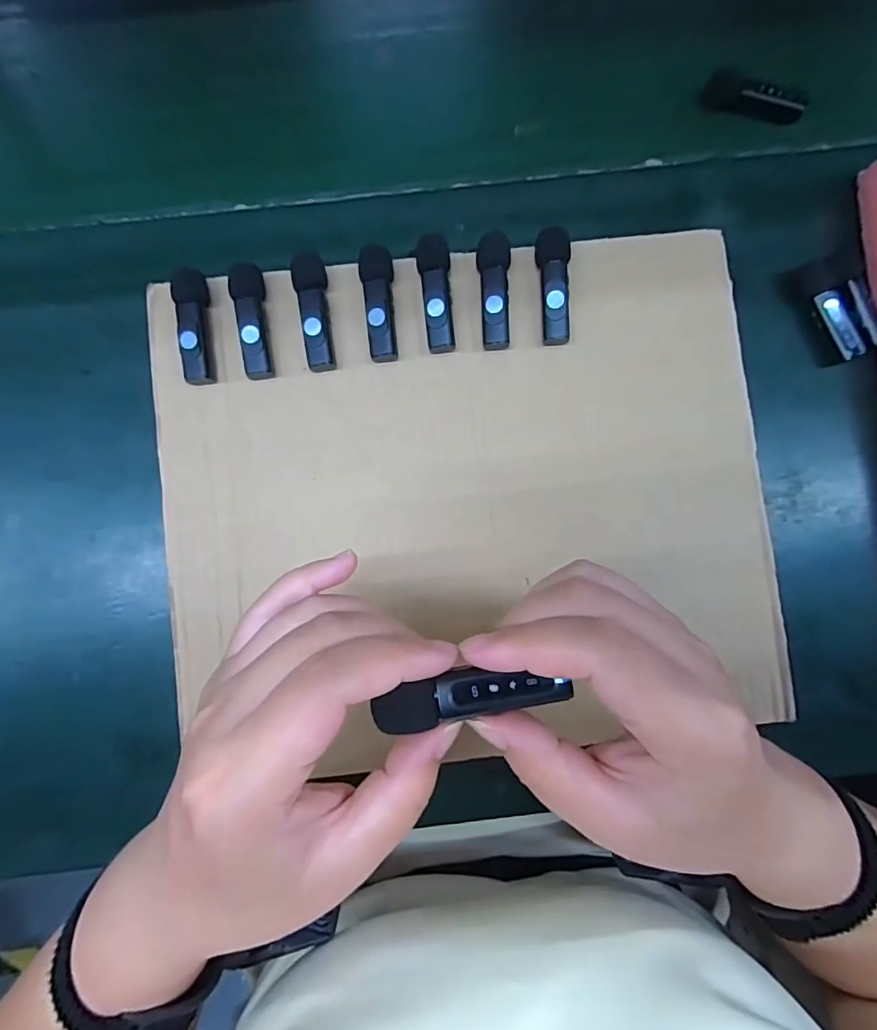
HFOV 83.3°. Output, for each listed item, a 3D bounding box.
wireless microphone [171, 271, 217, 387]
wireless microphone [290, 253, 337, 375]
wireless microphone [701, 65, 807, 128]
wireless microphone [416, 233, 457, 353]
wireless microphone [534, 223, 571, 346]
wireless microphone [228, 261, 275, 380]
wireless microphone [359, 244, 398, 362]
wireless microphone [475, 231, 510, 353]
[{"bbox_3d":[-0.141,-0.109,0.286,0.017,0.016,0.063,-5,88,-1],"label":"wireless microphone"},{"bbox_3d":[-0.072,-0.117,0.288,0.018,0.015,0.066,-7,88,-1],"label":"wireless microphone"},{"bbox_3d":[0.211,-0.277,0.329,0.069,0.014,0.019,13,88,-1],"label":"wireless microphone"},{"bbox_3d":[-0.001,-0.129,0.288,0.018,0.015,0.065,-5,88,-1],"label":"wireless microphone"},{"bbox_3d":[0.067,-0.133,0.289,0.018,0.016,0.065,-2,88,-1],"label":"wireless microphone"},{"bbox_3d":[-0.108,-0.112,0.287,0.017,0.017,0.065,-6,88,-1],"label":"wireless microphone"},{"bbox_3d":[-0.035,-0.122,0.288,0.019,0.015,0.063,-3,88,-1],"label":"wireless microphone"},{"bbox_3d":[0.032,-0.130,0.289,0.019,0.015,0.062,-1,88,-1],"label":"wireless microphone"}]

